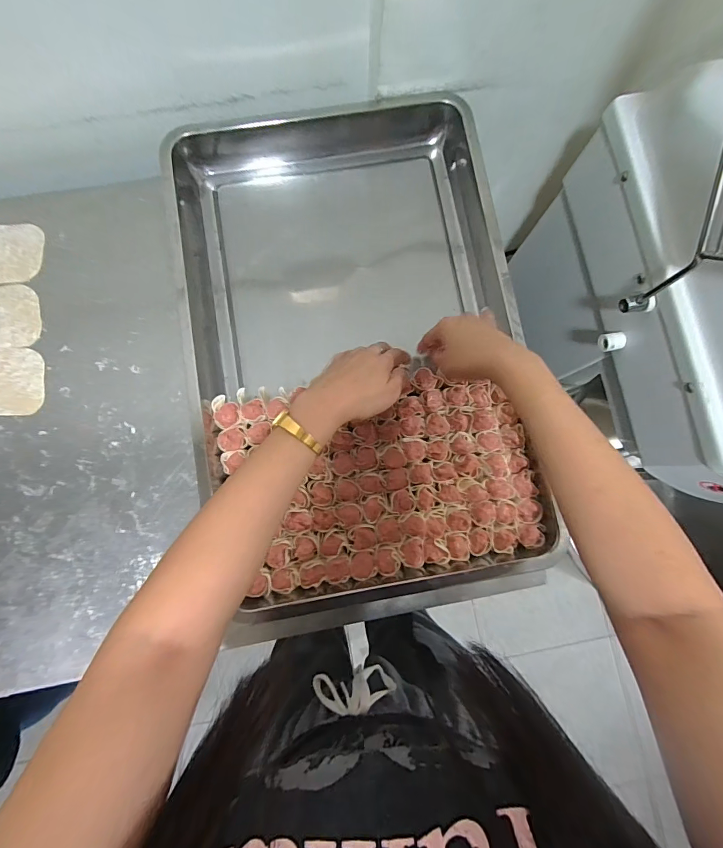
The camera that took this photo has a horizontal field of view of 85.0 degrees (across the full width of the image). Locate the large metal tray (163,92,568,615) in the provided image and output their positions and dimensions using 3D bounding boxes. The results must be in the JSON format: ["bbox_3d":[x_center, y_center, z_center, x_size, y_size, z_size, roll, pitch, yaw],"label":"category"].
[{"bbox_3d":[-0.013,-0.115,0.493,0.375,0.074,0.625,-10,83,-4],"label":"large metal tray"}]

